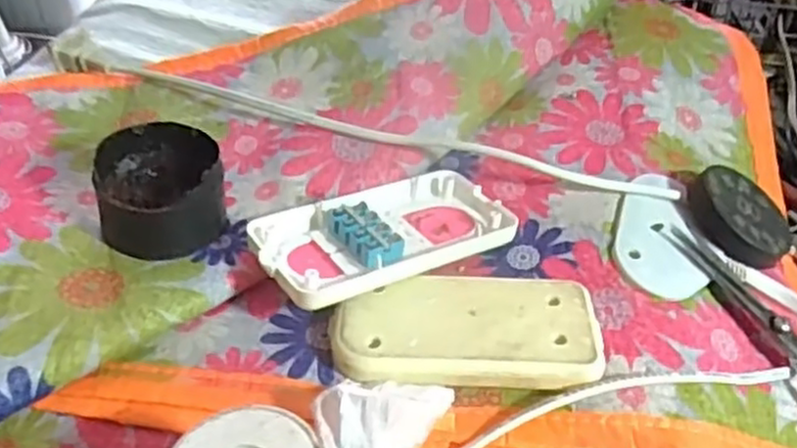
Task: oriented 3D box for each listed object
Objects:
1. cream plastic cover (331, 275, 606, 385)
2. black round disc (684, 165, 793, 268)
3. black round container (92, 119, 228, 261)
[{"bbox_3d":[0.030,0.046,0.333,0.112,0.015,0.053,0,38,-1],"label":"cream plastic cover"},{"bbox_3d":[0.180,-0.006,0.395,0.056,0.012,0.055,44,56,13],"label":"black round disc"},{"bbox_3d":[-0.112,-0.017,0.358,0.057,0.035,0.061,1,38,0],"label":"black round container"}]

